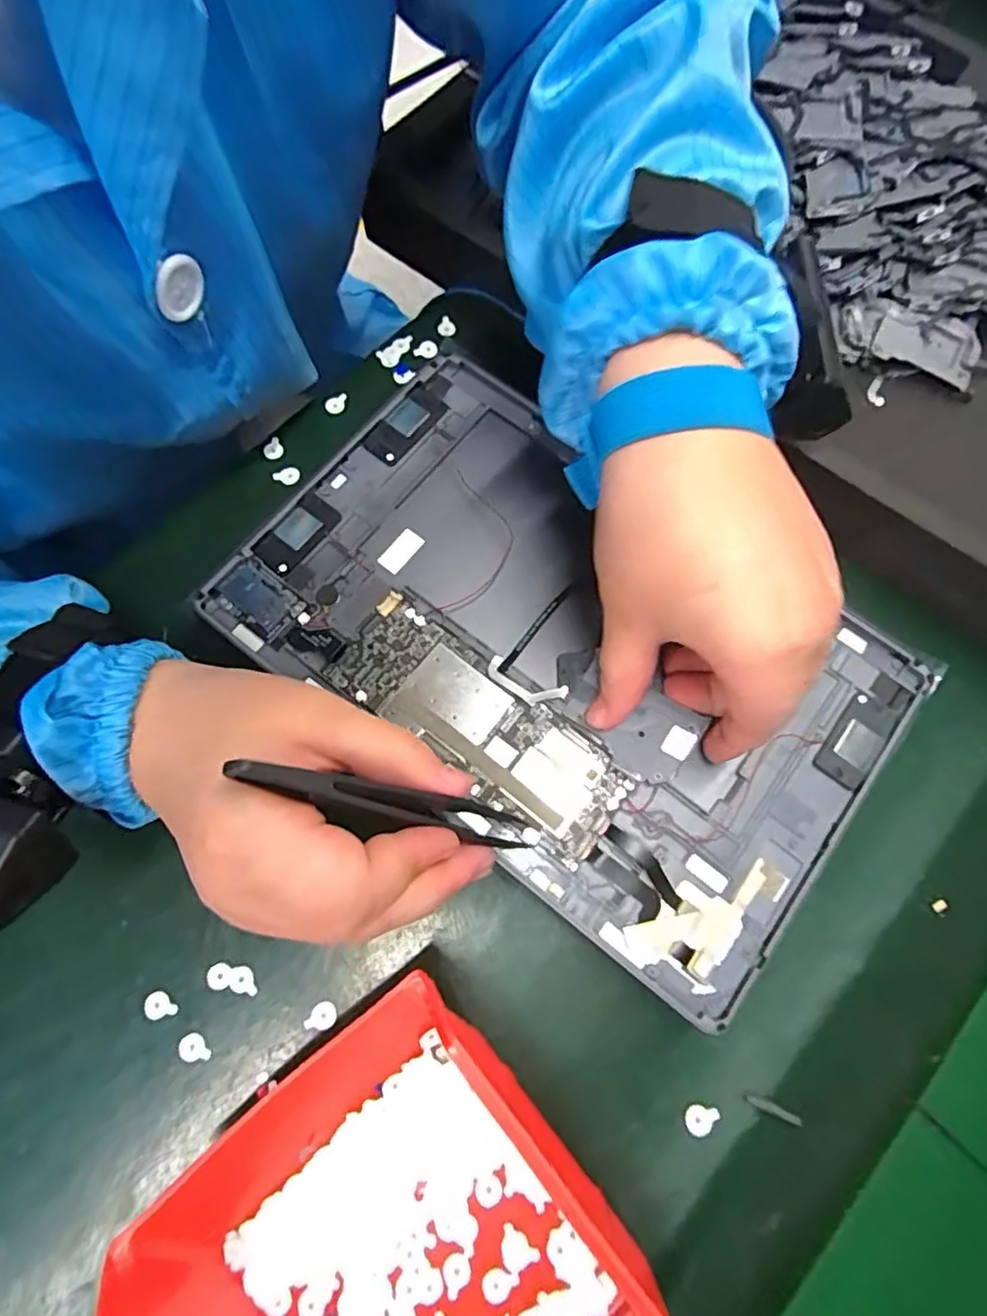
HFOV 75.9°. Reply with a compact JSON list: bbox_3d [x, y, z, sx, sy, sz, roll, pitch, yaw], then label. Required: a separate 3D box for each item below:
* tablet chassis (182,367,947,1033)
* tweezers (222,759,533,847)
[{"bbox_3d":[0.025,-0.006,0.260,0.256,0.018,0.162,37,79,9],"label":"tablet chassis"},{"bbox_3d":[-0.025,0.046,0.195,0.111,0.016,0.011,24,72,-40],"label":"tweezers"}]

